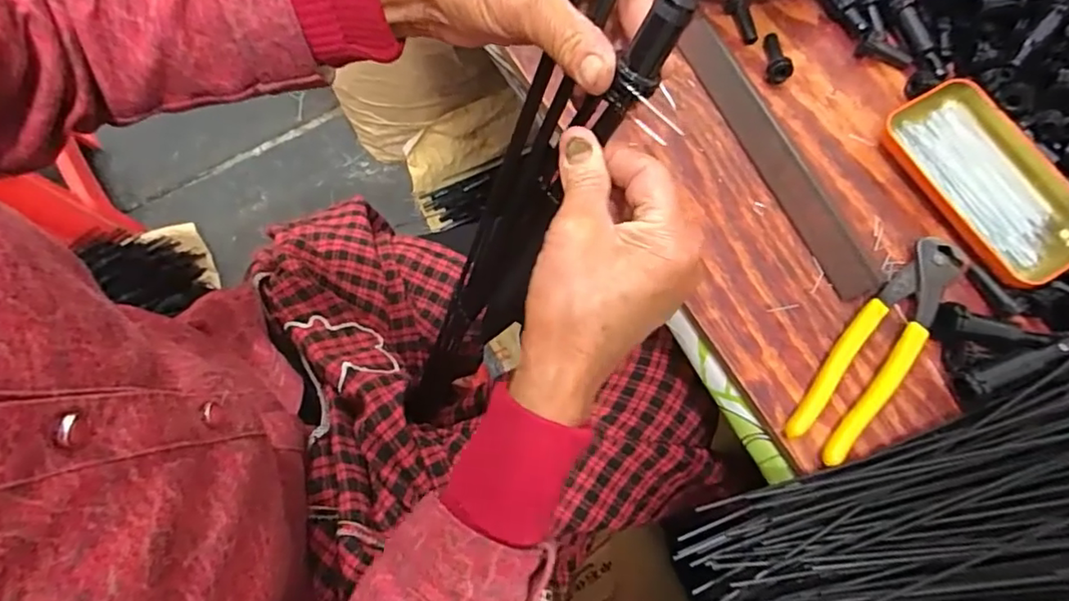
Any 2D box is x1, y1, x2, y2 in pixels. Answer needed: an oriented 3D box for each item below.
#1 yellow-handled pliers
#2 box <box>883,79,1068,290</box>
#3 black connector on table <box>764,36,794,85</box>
[{"bbox_3d":[0.218,0.027,0.366,0.038,0.013,0.166,39,78,12],"label":"yellow-handled pliers"},{"bbox_3d":[0.309,-0.082,0.395,0.080,0.018,0.144,-26,74,-7],"label":"box"},{"bbox_3d":[0.181,-0.181,0.432,0.017,0.020,0.038,5,73,3],"label":"black connector on table"}]

